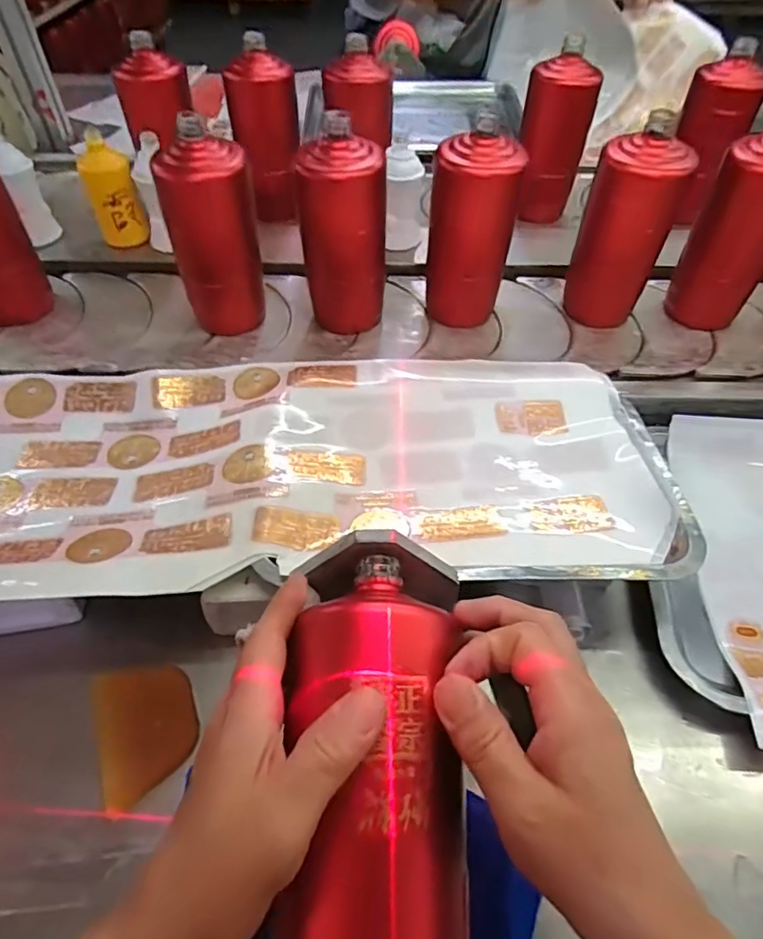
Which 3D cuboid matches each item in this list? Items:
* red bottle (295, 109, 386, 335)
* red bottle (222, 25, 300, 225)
[{"bbox_3d":[-0.036,-0.222,0.556,0.062,0.177,0.066,31,55,21],"label":"red bottle"},{"bbox_3d":[-0.145,-0.418,0.713,0.080,0.173,0.090,-5,50,-6],"label":"red bottle"}]

